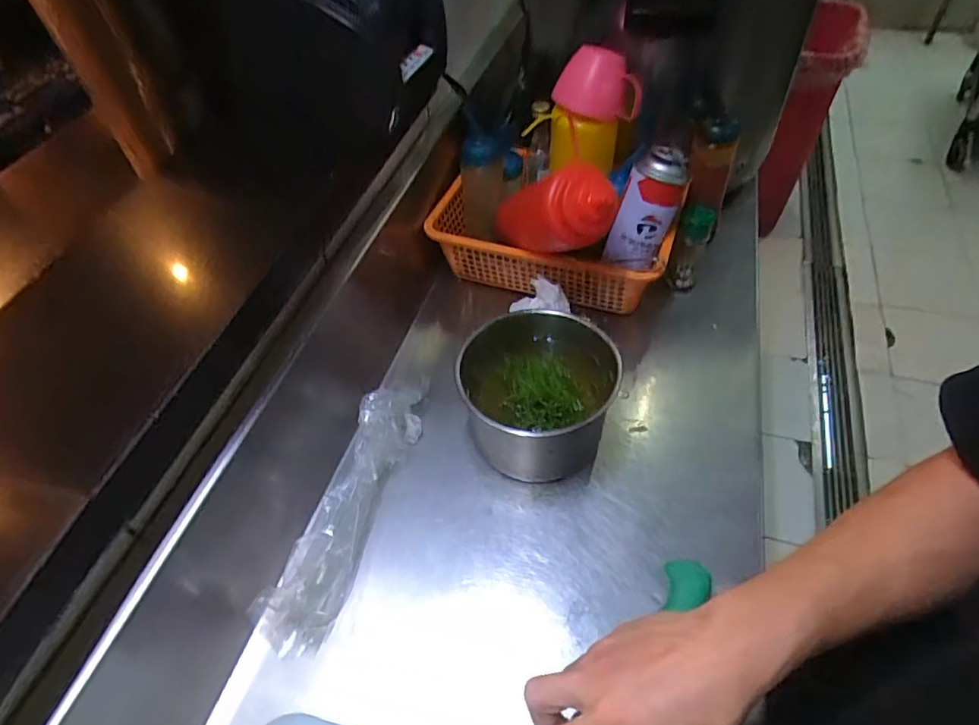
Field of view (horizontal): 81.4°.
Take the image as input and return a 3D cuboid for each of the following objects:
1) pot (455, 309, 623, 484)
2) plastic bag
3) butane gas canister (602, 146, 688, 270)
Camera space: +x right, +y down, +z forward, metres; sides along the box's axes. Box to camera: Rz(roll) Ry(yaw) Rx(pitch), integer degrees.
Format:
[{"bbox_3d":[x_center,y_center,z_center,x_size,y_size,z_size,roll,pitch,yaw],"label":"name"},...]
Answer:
[{"bbox_3d":[0.051,0.038,0.568,0.148,0.108,0.140,-3,50,3],"label":"pot"},{"bbox_3d":[-0.137,0.132,0.567,0.060,0.047,0.289,11,52,14],"label":"plastic bag"},{"bbox_3d":[0.175,-0.171,0.633,0.064,0.134,0.058,31,26,27],"label":"butane gas canister"}]

